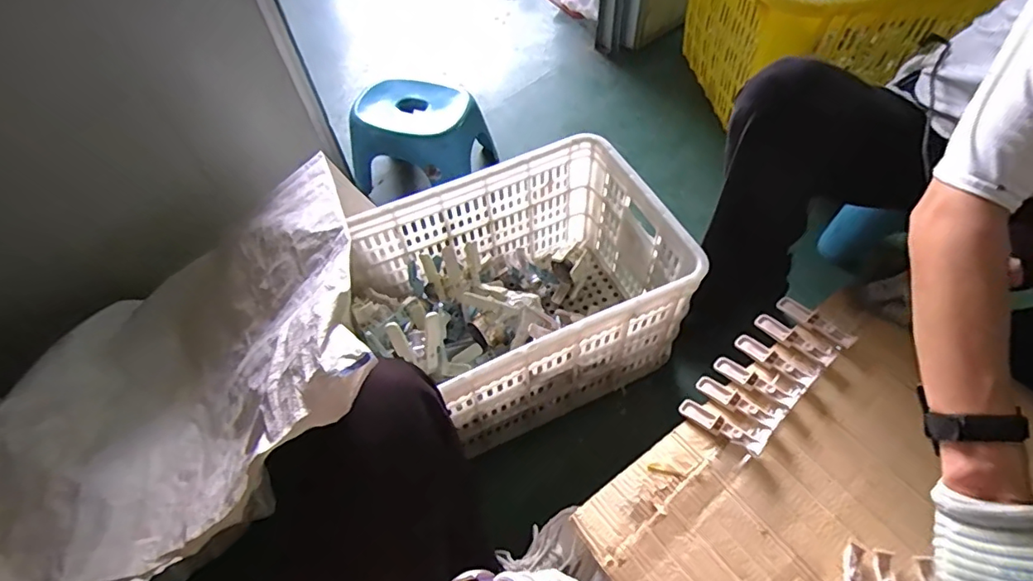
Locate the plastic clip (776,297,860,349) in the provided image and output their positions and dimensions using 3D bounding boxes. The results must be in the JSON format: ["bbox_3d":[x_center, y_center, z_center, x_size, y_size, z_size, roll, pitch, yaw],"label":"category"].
[{"bbox_3d":[0.385,0.041,0.698,0.022,0.020,0.097,-34,60,-18],"label":"plastic clip"}]

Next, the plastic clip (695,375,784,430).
[{"bbox_3d":[0.263,0.132,0.643,0.097,0.019,0.025,32,63,23],"label":"plastic clip"}]

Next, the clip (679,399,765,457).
[{"bbox_3d":[0.238,0.158,0.633,0.026,0.015,0.101,-42,47,-22],"label":"clip"}]

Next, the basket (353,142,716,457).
[{"bbox_3d":[-0.008,0.020,0.939,0.502,0.297,0.348,-23,57,-12],"label":"basket"}]

